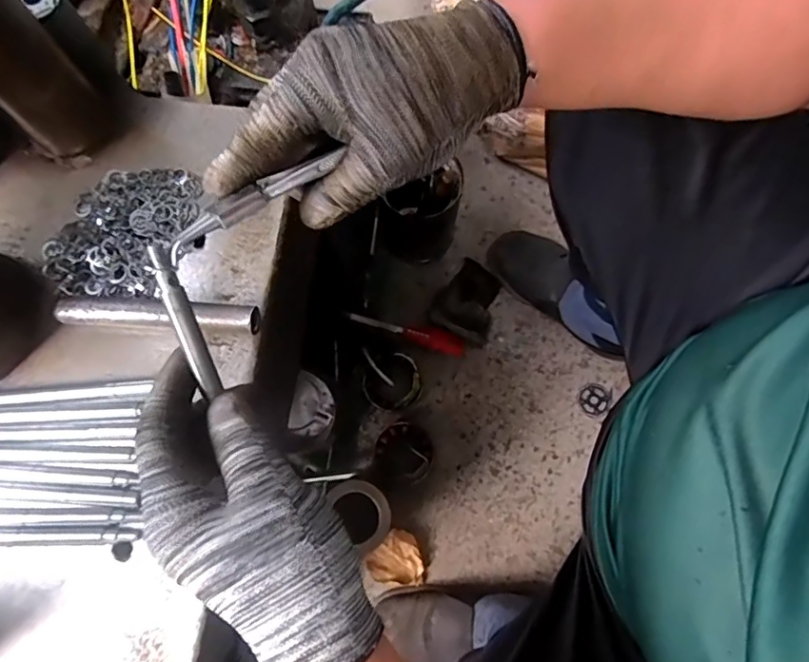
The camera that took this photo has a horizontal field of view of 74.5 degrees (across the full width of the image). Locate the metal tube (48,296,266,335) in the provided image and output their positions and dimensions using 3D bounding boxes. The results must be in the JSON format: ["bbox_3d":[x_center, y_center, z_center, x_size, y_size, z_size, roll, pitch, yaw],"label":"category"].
[{"bbox_3d":[-0.174,-0.014,0.383,0.140,0.015,0.023,3,76,1],"label":"metal tube"}]

